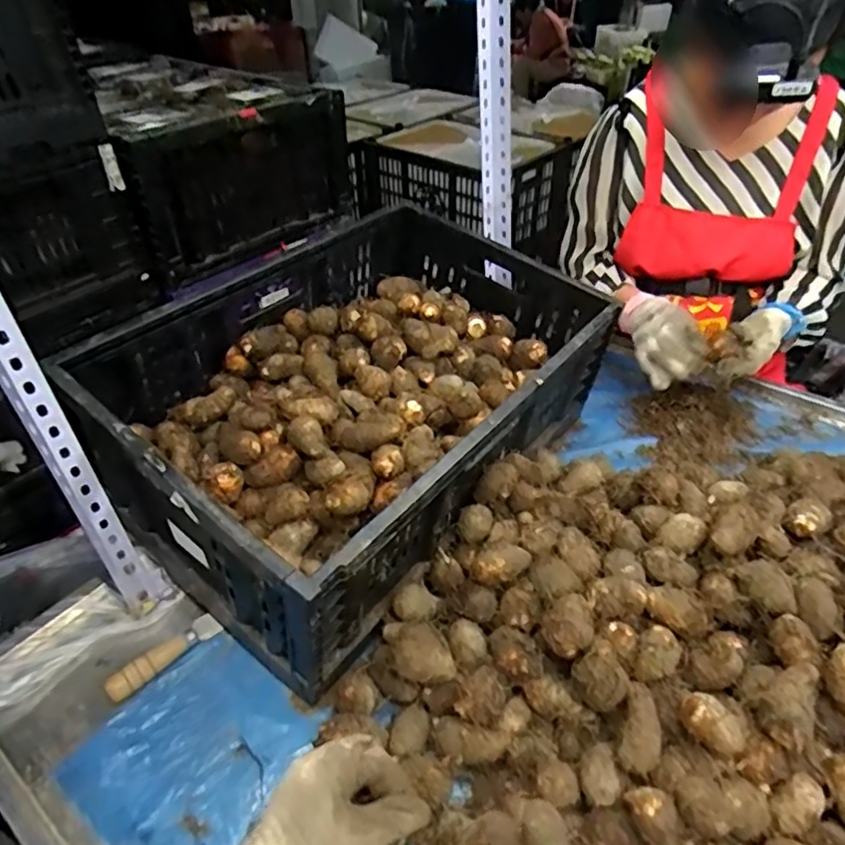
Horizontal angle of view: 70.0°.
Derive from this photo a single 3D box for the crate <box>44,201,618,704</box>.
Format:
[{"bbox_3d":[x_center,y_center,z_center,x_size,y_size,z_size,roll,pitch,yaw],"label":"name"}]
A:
[{"bbox_3d":[-0.057,-0.039,0.822,0.421,0.271,0.639,26,47,30],"label":"crate"}]

